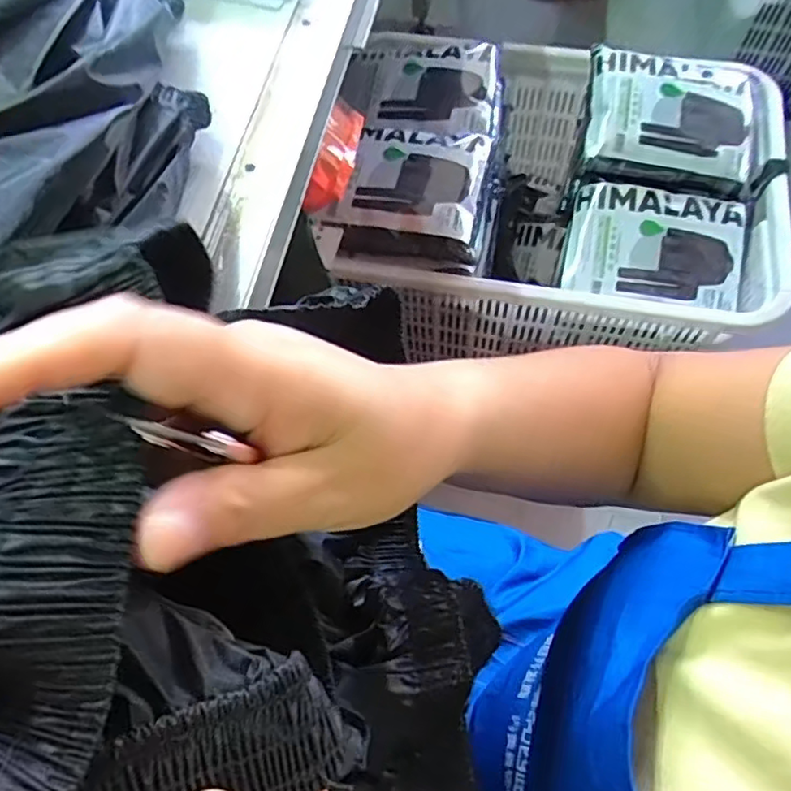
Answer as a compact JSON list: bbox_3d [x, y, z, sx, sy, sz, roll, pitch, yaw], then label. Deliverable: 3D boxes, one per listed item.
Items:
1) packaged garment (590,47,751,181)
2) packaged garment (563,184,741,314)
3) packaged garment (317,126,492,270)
[{"bbox_3d":[0.519,-0.548,1.156,0.309,0.060,0.329,11,70,-4],"label":"packaged garment"},{"bbox_3d":[0.464,-0.267,1.093,0.312,0.069,0.211,7,64,6],"label":"packaged garment"},{"bbox_3d":[0.025,-0.345,1.045,0.254,0.070,0.259,9,64,7],"label":"packaged garment"}]

